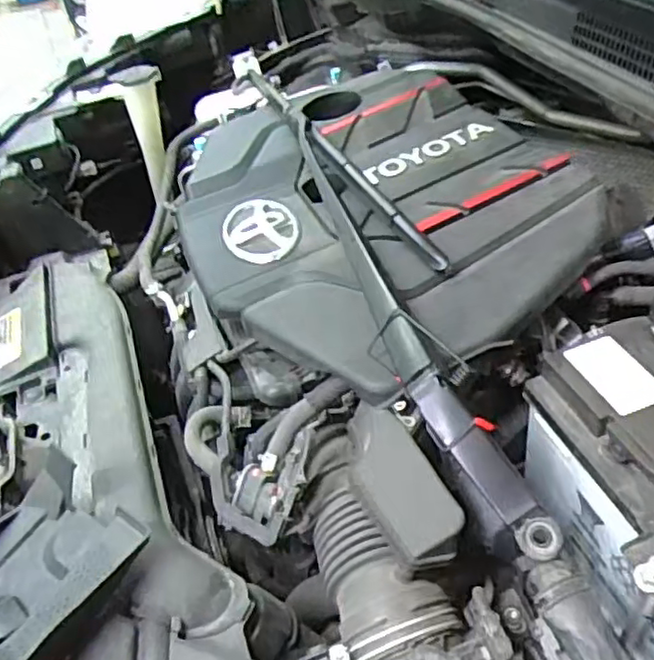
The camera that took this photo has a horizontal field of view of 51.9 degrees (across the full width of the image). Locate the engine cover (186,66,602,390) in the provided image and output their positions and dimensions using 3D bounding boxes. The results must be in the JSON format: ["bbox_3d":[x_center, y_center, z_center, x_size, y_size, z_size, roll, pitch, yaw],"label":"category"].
[{"bbox_3d":[0.036,-0.141,0.705,0.355,0.064,0.492,-21,44,-14],"label":"engine cover"}]

